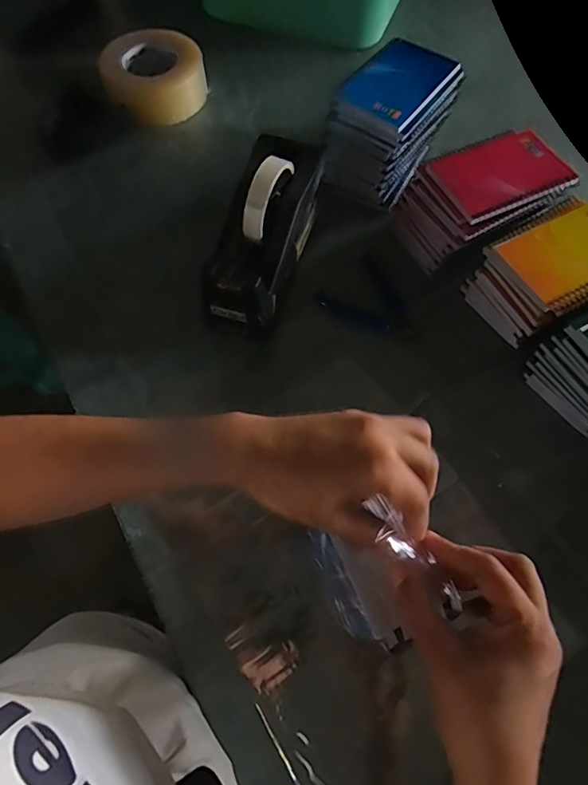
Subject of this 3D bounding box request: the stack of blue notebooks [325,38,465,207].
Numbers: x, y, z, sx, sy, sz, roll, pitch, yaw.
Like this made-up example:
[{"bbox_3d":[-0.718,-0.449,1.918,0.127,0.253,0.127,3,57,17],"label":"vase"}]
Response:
[{"bbox_3d":[0.112,-0.317,0.535,0.101,0.100,0.141,30,70,10],"label":"stack of blue notebooks"}]

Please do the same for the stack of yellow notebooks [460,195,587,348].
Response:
[{"bbox_3d":[0.270,-0.124,0.475,0.146,0.084,0.104,-27,71,-12],"label":"stack of yellow notebooks"}]

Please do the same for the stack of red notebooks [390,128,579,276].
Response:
[{"bbox_3d":[0.202,-0.205,0.500,0.154,0.096,0.104,-25,71,-11],"label":"stack of red notebooks"}]

